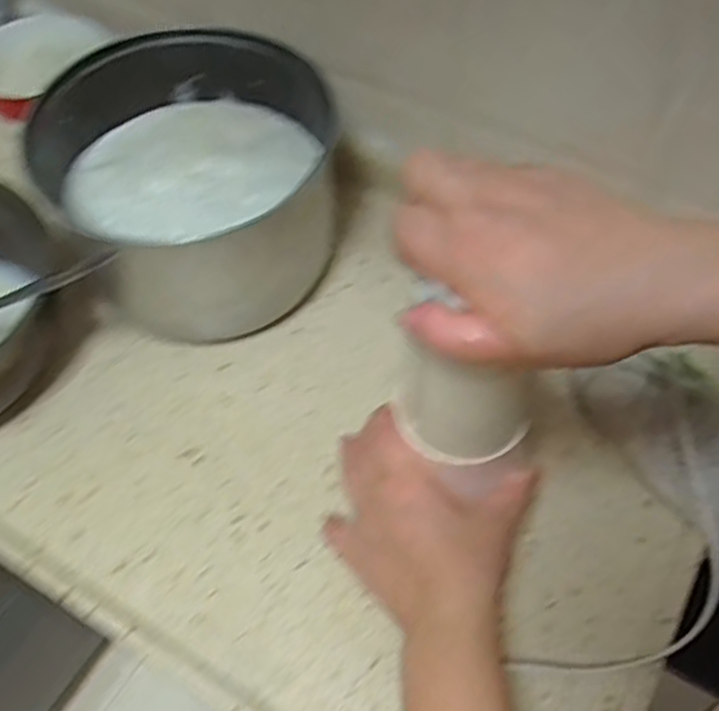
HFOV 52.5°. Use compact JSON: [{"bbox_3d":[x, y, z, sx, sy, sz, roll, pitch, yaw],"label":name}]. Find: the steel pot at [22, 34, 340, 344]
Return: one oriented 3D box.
[{"bbox_3d":[-0.126,-0.124,0.593,0.217,0.142,0.218,-33,61,-20],"label":"steel pot"}]

